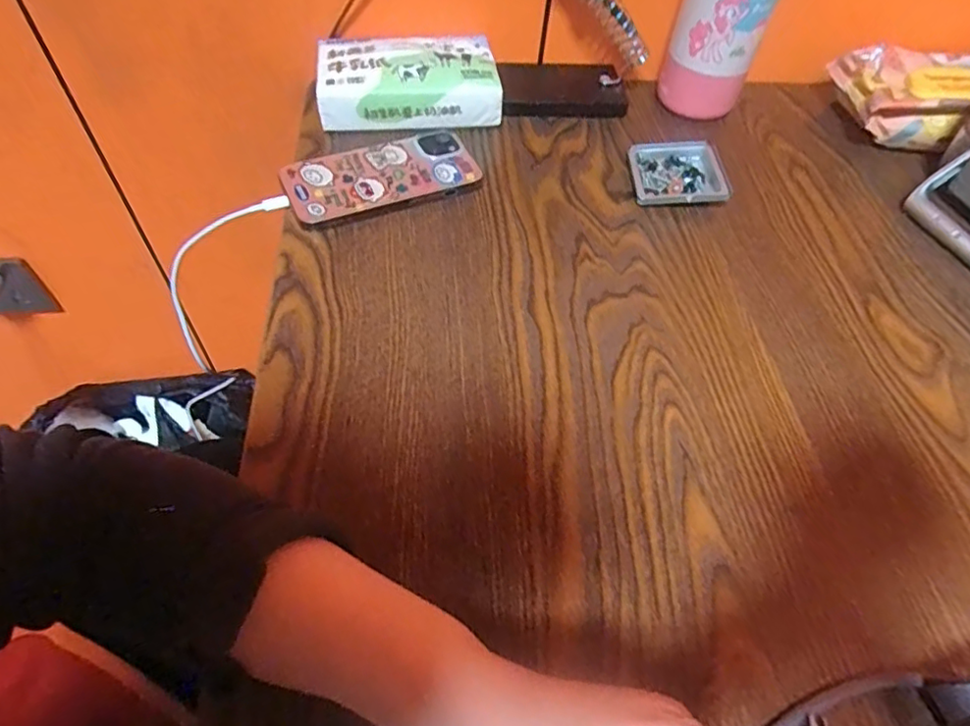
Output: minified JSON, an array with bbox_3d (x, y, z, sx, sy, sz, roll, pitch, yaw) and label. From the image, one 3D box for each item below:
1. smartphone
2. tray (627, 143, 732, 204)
[{"bbox_3d":[-0.077,-0.141,0.439,0.137,0.016,0.065,-17,59,-16],"label":"smartphone"},{"bbox_3d":[0.151,-0.146,0.454,0.074,0.015,0.069,-1,56,-6],"label":"tray"}]

